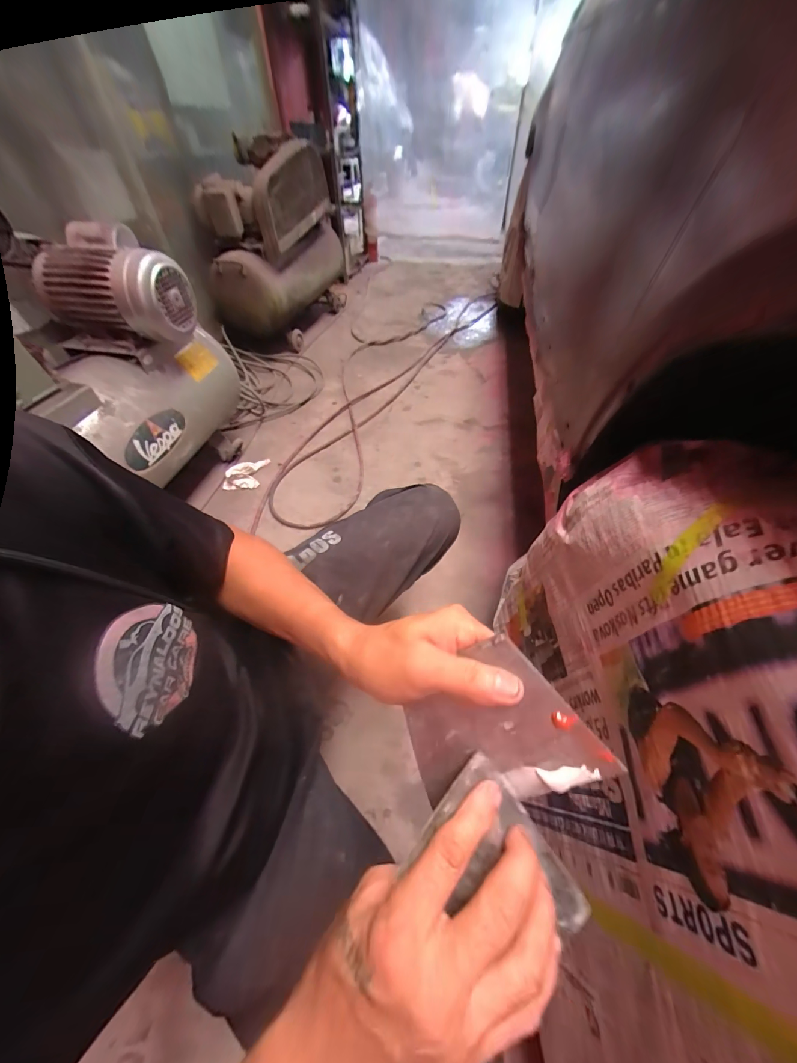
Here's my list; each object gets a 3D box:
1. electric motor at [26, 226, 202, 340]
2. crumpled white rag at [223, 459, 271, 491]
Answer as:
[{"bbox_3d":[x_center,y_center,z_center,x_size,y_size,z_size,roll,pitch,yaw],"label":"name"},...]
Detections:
[{"bbox_3d":[-0.706,-0.606,0.866,0.318,0.201,0.177,10,52,10],"label":"electric motor"},{"bbox_3d":[-0.538,-0.208,1.230,0.115,0.023,0.152,10,63,-5],"label":"crumpled white rag"}]

